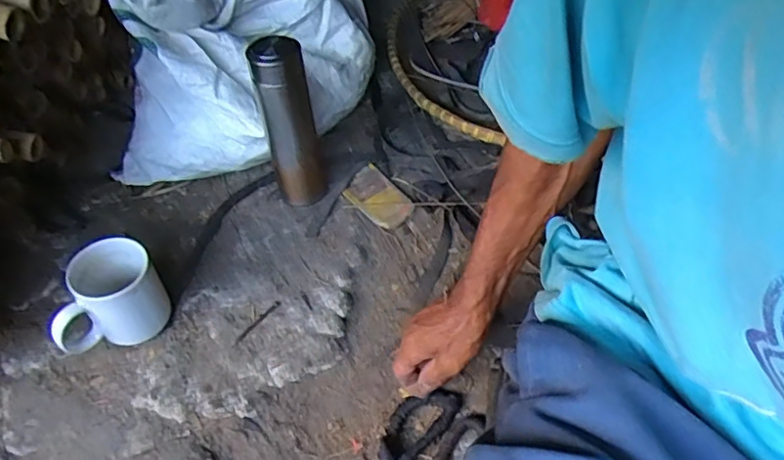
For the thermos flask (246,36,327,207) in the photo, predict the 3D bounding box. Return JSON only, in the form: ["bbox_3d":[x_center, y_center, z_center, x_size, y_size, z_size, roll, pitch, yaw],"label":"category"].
[{"bbox_3d":[-0.125,-0.123,0.716,0.069,0.229,0.066,-8,52,-9],"label":"thermos flask"}]

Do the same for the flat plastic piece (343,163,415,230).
[{"bbox_3d":[-0.021,-0.048,0.806,0.069,0.005,0.104,-31,59,-25],"label":"flat plastic piece"}]

